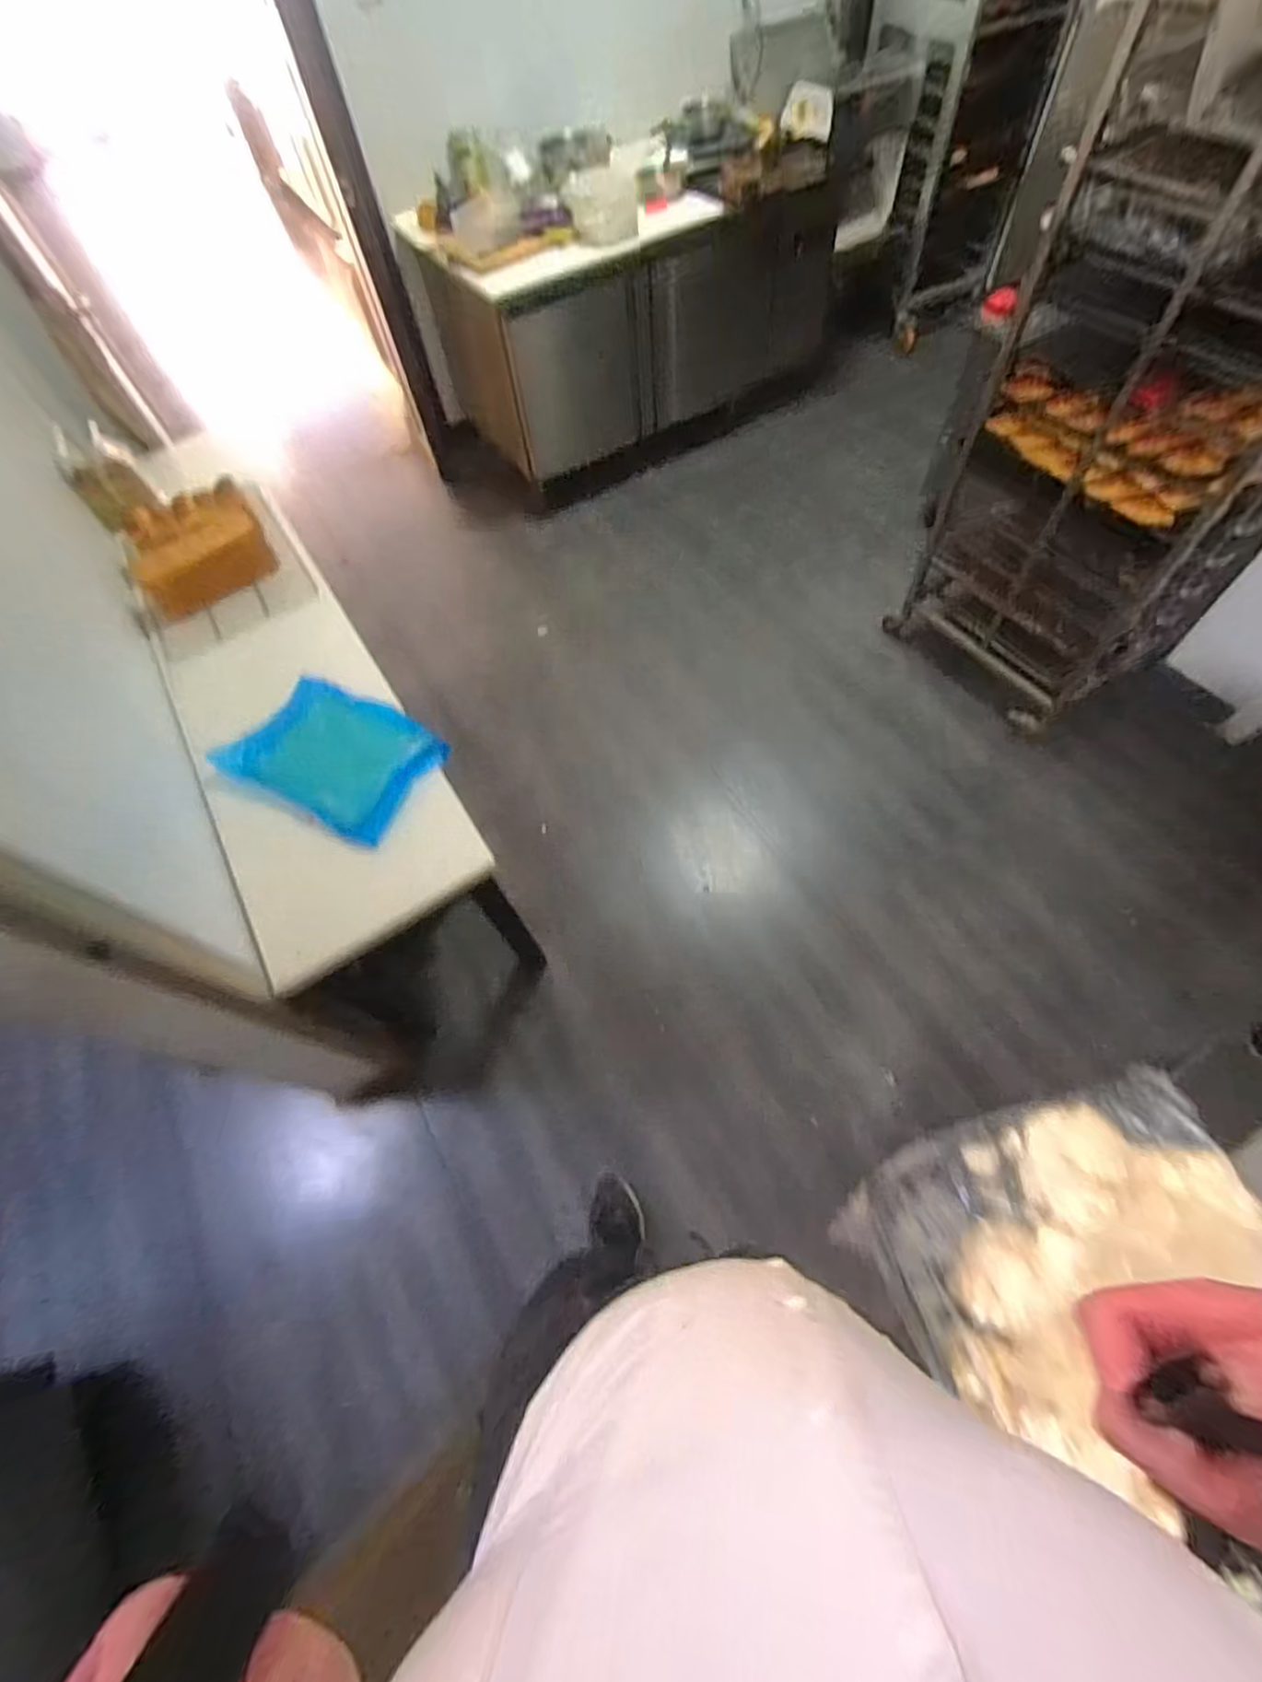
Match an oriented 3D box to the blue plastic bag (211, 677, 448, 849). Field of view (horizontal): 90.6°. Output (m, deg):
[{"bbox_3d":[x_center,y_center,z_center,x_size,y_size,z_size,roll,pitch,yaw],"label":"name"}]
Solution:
[{"bbox_3d":[-0.625,-0.183,1.348,0.371,0.109,0.294,22,66,15],"label":"blue plastic bag"}]

